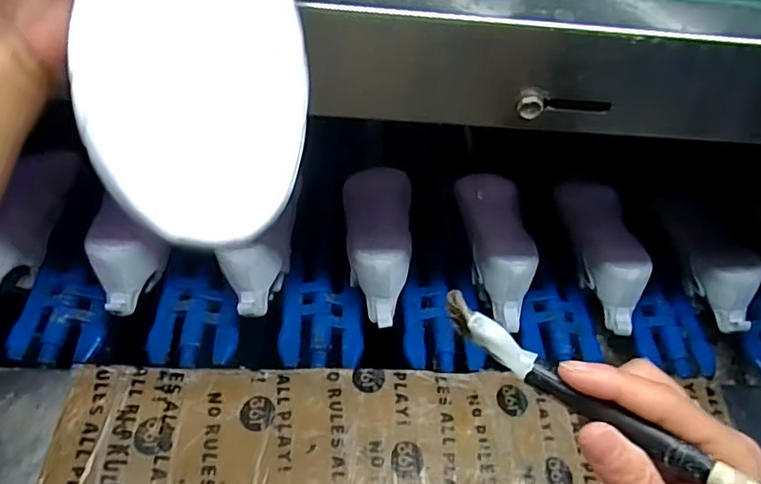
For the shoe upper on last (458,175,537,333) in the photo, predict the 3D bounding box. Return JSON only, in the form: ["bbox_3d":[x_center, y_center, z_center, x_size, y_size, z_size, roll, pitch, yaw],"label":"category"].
[{"bbox_3d":[0.136,-0.014,0.685,0.079,0.064,0.228,6,54,-4],"label":"shoe upper on last"}]

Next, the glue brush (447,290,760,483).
[{"bbox_3d":[0.107,0.079,0.261,0.183,0.015,0.013,30,57,19],"label":"glue brush"}]

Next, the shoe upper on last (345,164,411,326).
[{"bbox_3d":[-0.004,-0.013,0.687,0.084,0.088,0.232,7,54,-3],"label":"shoe upper on last"}]

